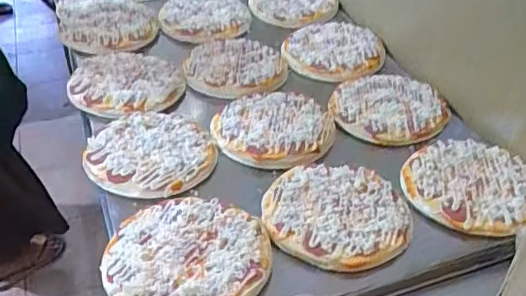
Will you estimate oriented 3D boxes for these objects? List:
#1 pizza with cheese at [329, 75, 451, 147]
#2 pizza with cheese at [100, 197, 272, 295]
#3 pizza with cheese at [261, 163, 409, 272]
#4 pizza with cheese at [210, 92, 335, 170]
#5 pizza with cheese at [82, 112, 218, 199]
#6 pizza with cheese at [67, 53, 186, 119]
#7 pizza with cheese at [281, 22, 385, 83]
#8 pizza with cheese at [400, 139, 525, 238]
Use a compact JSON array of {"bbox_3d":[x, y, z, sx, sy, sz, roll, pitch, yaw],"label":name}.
[{"bbox_3d":[0.225,-0.072,0.989,0.198,0.013,0.202,0,38,0],"label":"pizza with cheese"},{"bbox_3d":[-0.092,0.134,0.688,0.190,0.027,0.196,0,38,0],"label":"pizza with cheese"},{"bbox_3d":[0.099,0.088,0.759,0.194,0.020,0.184,5,38,6],"label":"pizza with cheese"},{"bbox_3d":[0.021,-0.039,0.926,0.187,0.017,0.197,0,38,0],"label":"pizza with cheese"},{"bbox_3d":[-0.173,0.004,0.858,0.186,0.023,0.181,0,38,0],"label":"pizza with cheese"},{"bbox_3d":[-0.250,-0.124,1.018,0.198,0.027,0.186,0,38,0],"label":"pizza with cheese"},{"bbox_3d":[0.144,-0.204,1.157,0.201,0.020,0.228,21,43,24],"label":"pizza with cheese"},{"bbox_3d":[0.302,0.050,0.811,0.181,0.018,0.204,19,42,22],"label":"pizza with cheese"}]

